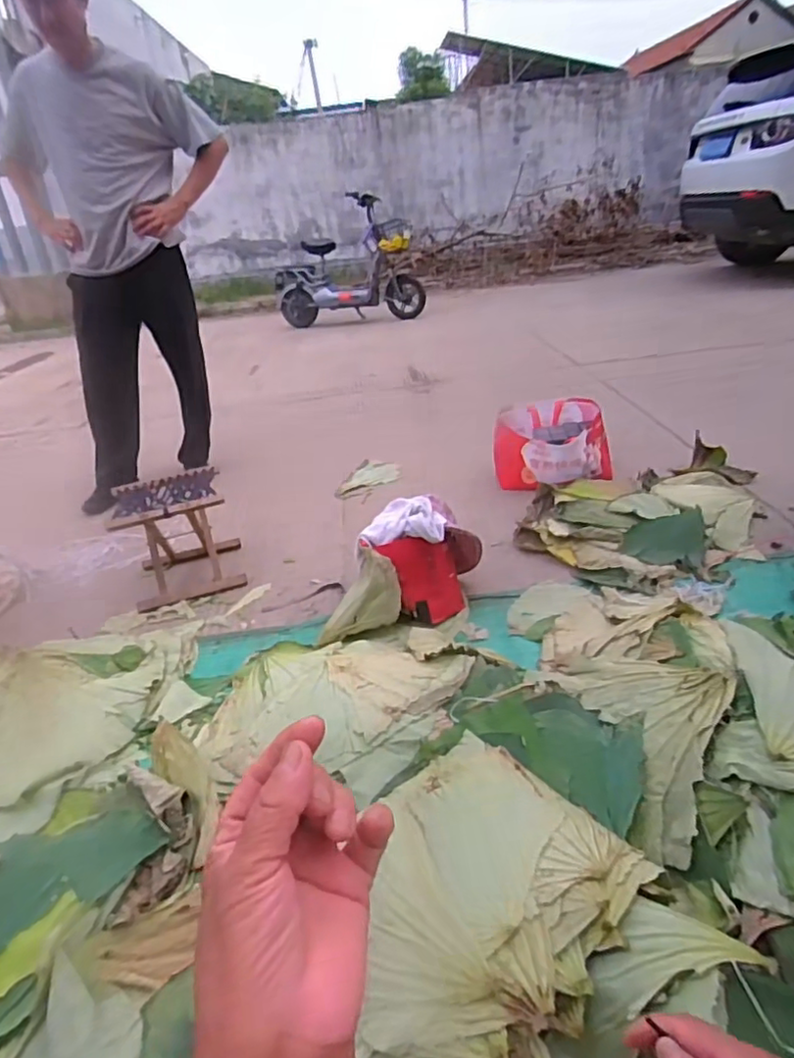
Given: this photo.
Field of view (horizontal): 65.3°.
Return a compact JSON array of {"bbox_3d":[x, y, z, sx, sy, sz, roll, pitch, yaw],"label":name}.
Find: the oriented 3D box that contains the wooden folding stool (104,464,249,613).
[{"bbox_3d":[-0.642,0.008,1.822,0.313,0.275,0.319,-17,31,-17],"label":"wooden folding stool"}]

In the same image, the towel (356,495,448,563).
[{"bbox_3d":[0.008,-0.008,1.557,0.233,0.098,0.154,-7,29,0],"label":"towel"}]

